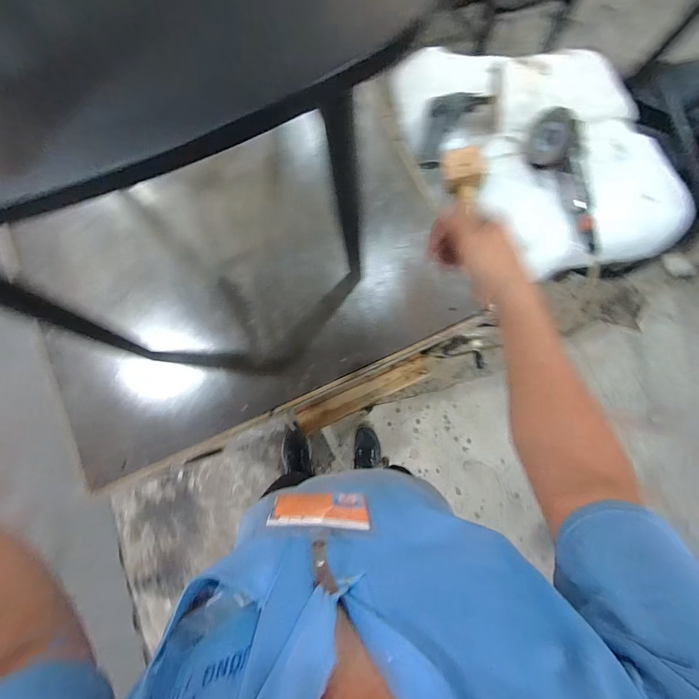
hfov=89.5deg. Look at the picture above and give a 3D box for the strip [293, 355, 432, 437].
[{"bbox_3d":[0.046,0.122,0.963,0.380,0.038,0.065,-25,82,-5],"label":"strip"}]

